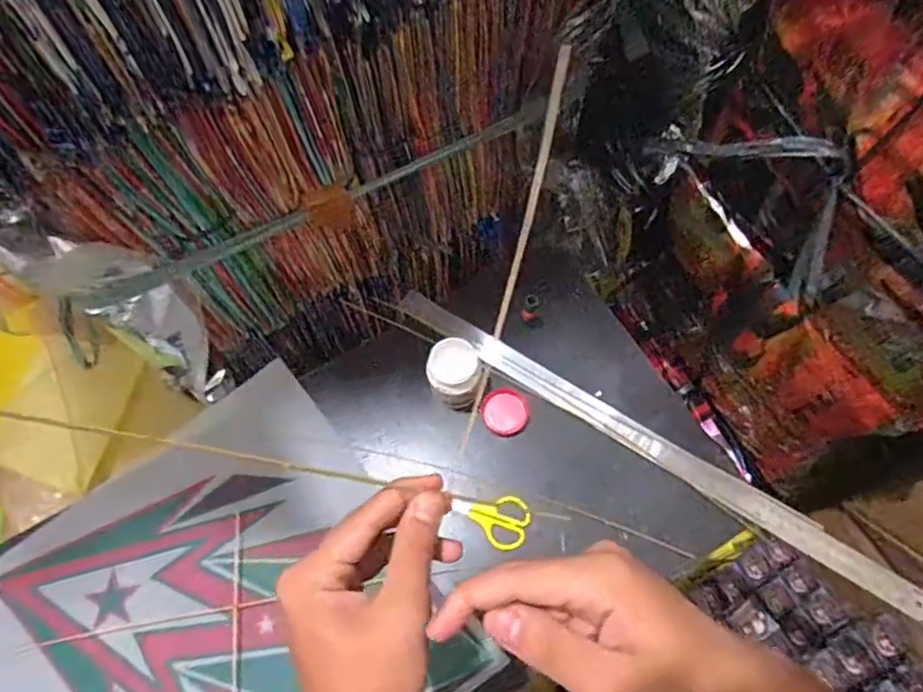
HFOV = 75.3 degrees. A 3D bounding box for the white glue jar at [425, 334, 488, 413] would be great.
[{"bbox_3d":[-0.005,0.034,0.647,0.059,0.063,0.066,-31,69,-10],"label":"white glue jar"}]

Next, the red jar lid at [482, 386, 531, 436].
[{"bbox_3d":[0.050,0.074,0.673,0.053,0.012,0.052,-1,67,2],"label":"red jar lid"}]

